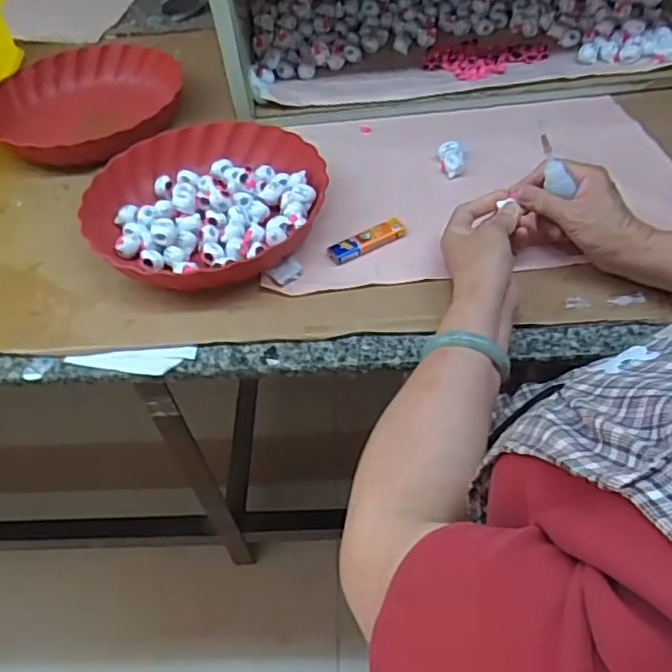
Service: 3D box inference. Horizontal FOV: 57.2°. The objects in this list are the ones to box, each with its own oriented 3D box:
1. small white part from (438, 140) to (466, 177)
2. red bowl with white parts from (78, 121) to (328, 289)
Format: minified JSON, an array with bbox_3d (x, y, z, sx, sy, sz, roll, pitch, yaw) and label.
[{"bbox_3d":[0.128,-0.195,0.679,0.028,0.023,0.037,1,50,6],"label":"small white part"},{"bbox_3d":[-0.130,-0.132,0.642,0.240,0.048,0.231,-3,50,3],"label":"red bowl with white parts"}]

